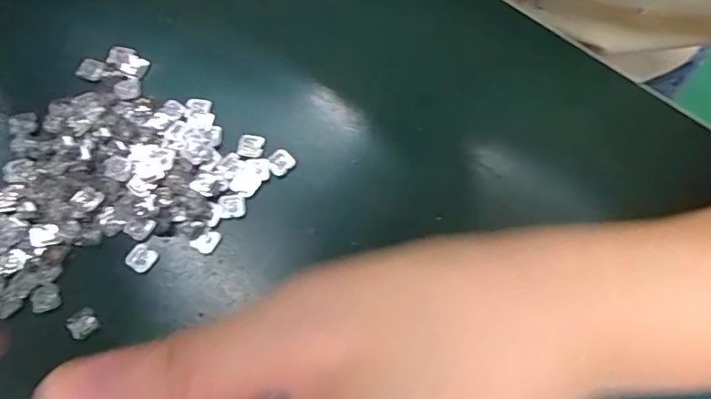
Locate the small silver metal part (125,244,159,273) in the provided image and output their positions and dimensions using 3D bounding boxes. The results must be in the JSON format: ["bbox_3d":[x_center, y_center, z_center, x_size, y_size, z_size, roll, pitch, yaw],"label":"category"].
[{"bbox_3d":[-0.088,0.024,0.216,0.009,0.004,0.010,32,76,7],"label":"small silver metal part"}]

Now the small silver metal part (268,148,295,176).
[{"bbox_3d":[-0.033,-0.017,0.228,0.011,0.004,0.010,-41,79,-12],"label":"small silver metal part"}]

